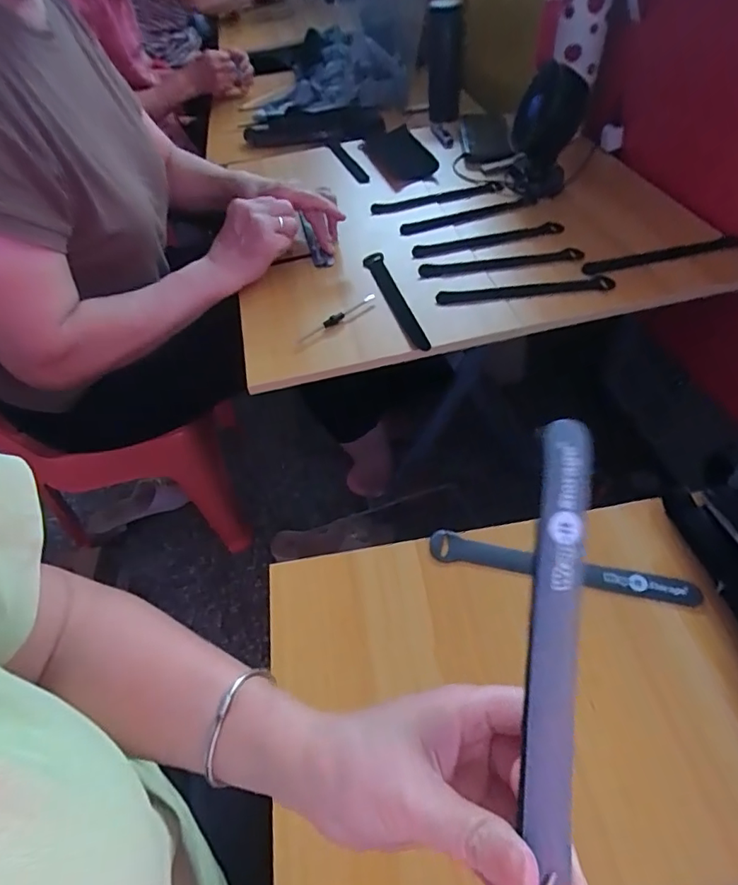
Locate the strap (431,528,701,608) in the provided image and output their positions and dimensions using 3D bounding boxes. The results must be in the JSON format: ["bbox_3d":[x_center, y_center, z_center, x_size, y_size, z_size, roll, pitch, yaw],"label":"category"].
[{"bbox_3d":[0.147,0.095,0.397,0.197,0.010,0.024,7,50,13],"label":"strap"}]

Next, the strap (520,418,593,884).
[{"bbox_3d":[0.072,0.085,0.199,0.021,0.007,0.186,8,83,-4],"label":"strap"}]

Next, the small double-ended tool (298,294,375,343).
[{"bbox_3d":[-0.034,-0.135,0.564,0.106,0.009,0.008,-39,55,-24],"label":"small double-ended tool"}]

